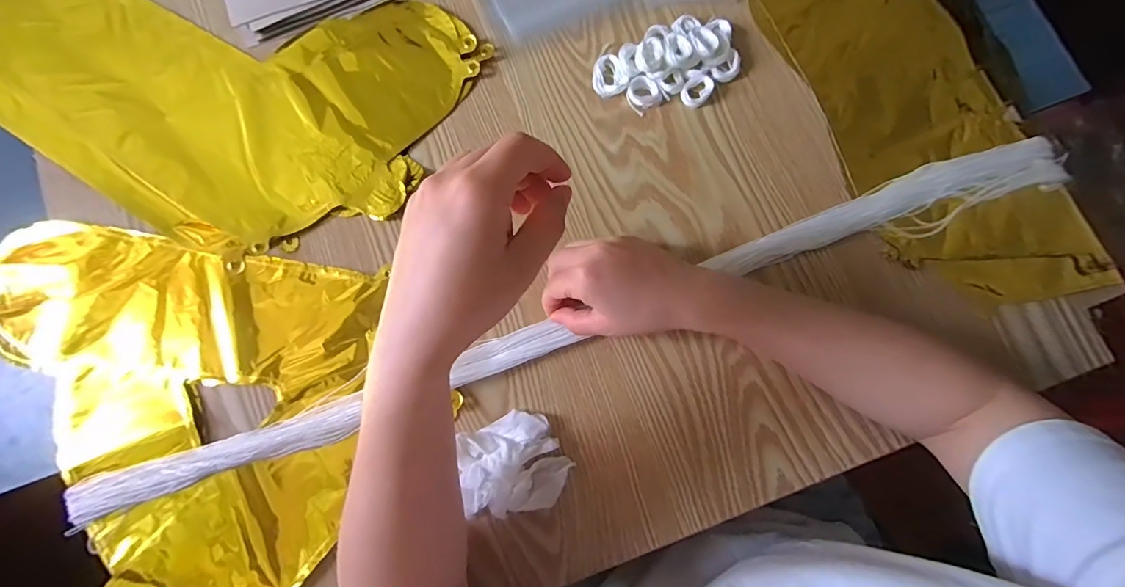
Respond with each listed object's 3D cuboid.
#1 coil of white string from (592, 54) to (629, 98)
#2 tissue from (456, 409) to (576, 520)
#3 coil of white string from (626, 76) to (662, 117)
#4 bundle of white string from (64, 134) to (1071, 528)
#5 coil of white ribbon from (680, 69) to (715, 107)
[{"bbox_3d":[0.039,-0.190,0.425,0.029,0.006,0.038,-24,80,-4],"label":"coil of white string"},{"bbox_3d":[-0.036,0.127,0.363,0.077,0.021,0.070,-11,79,-2],"label":"tissue"},{"bbox_3d":[0.070,-0.172,0.420,0.028,0.009,0.029,0,79,0],"label":"coil of white string"},{"bbox_3d":[0.028,0.022,0.384,0.821,0.022,0.042,-20,80,-4],"label":"bundle of white string"},{"bbox_3d":[0.116,-0.175,0.421,0.025,0.007,0.032,20,80,4],"label":"coil of white ribbon"}]

